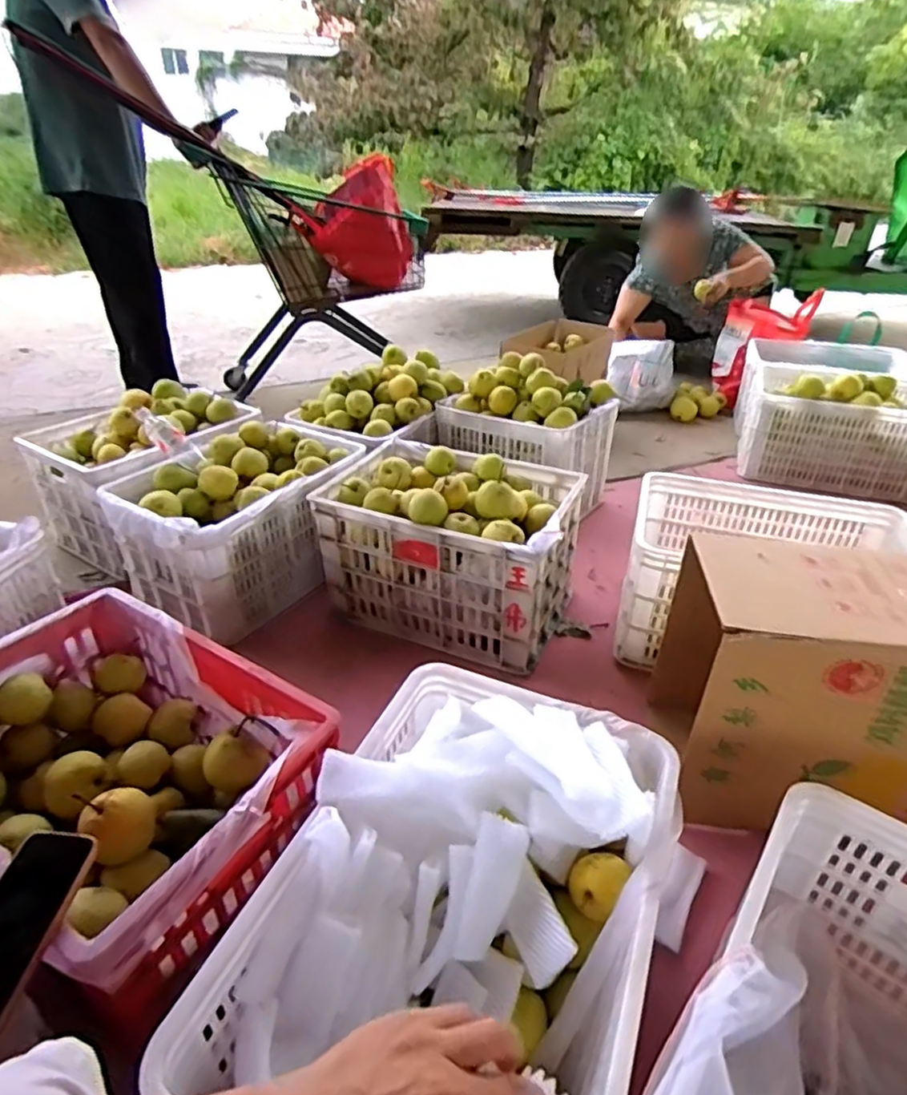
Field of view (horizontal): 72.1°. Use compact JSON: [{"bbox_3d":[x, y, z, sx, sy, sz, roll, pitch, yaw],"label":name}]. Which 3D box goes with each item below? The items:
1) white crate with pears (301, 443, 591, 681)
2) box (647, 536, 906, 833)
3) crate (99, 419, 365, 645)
[{"bbox_3d":[-0.004,-0.015,1.388,0.513,0.327,0.352,12,35,17],"label":"white crate with pears"},{"bbox_3d":[0.525,0.198,0.955,0.355,0.351,0.271,3,33,4],"label":"box"},{"bbox_3d":[-0.491,-0.068,1.512,0.369,0.302,0.538,19,37,26],"label":"crate"}]

